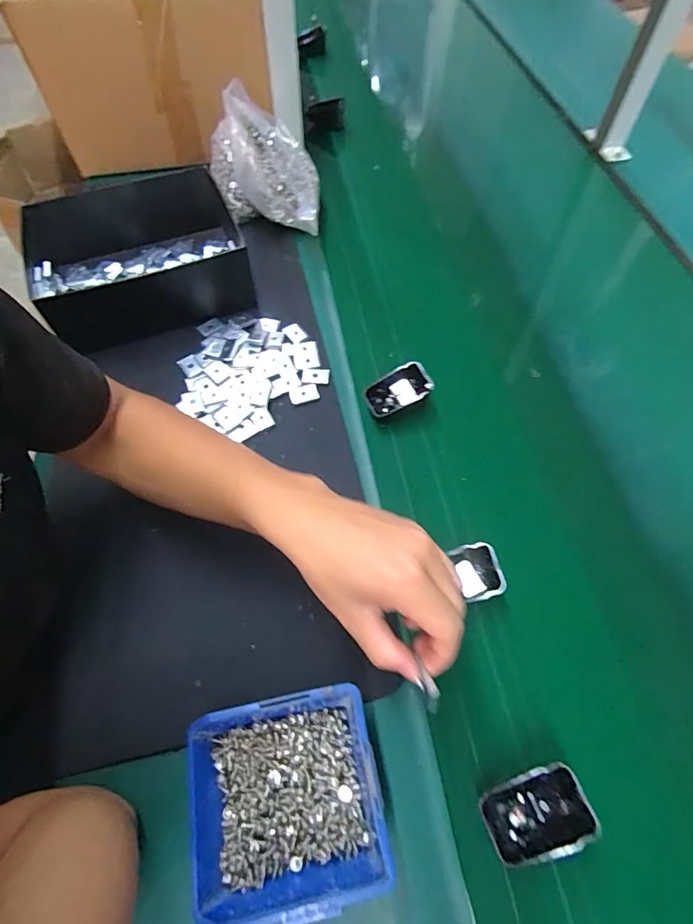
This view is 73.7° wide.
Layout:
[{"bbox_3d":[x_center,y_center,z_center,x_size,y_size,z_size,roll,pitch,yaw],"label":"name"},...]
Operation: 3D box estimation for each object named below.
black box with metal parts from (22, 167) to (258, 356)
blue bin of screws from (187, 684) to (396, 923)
[{"bbox_3d":[-0.255,-0.255,0.578,0.236,0.085,0.201,-16,60,-9],"label":"black box with metal parts"},{"bbox_3d":[-0.041,0.227,0.314,0.118,0.064,0.110,-10,59,-6],"label":"blue bin of screws"}]

